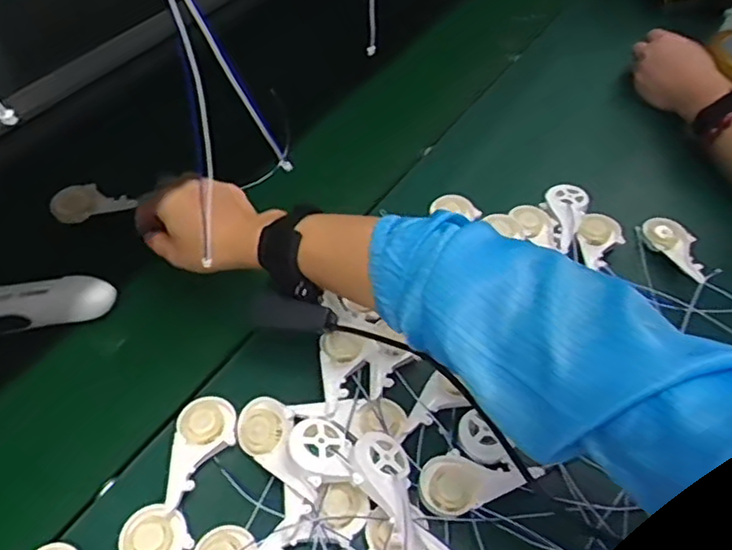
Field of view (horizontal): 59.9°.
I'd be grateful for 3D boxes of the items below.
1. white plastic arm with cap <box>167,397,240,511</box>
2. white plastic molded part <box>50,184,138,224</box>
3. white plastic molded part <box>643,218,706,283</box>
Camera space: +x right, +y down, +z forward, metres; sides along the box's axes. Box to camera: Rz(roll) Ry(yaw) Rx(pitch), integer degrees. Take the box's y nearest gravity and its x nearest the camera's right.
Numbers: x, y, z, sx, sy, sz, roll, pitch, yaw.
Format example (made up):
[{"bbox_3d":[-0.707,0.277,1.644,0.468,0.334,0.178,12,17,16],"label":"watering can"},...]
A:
[{"bbox_3d":[-0.124,0.134,0.485,0.046,0.015,0.084,-2,52,-6],"label":"white plastic arm with cap"},{"bbox_3d":[-0.277,-0.075,0.647,0.084,0.020,0.040,-1,52,0],"label":"white plastic molded part"},{"bbox_3d":[0.318,-0.028,0.641,0.040,0.019,0.083,-24,58,-22],"label":"white plastic molded part"}]

